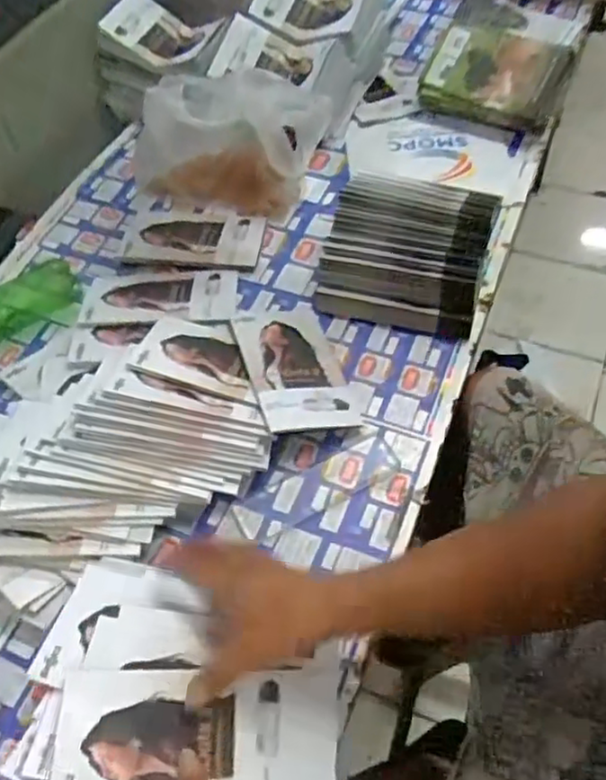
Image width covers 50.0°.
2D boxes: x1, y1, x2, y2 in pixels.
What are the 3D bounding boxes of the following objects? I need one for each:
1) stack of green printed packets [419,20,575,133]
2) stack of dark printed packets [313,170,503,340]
[{"bbox_3d":[0.269,-0.446,0.911,0.189,0.130,0.044,15,15,-2],"label":"stack of green printed packets"},{"bbox_3d":[0.129,-0.184,0.769,0.178,0.071,0.227,13,57,12],"label":"stack of dark printed packets"}]

